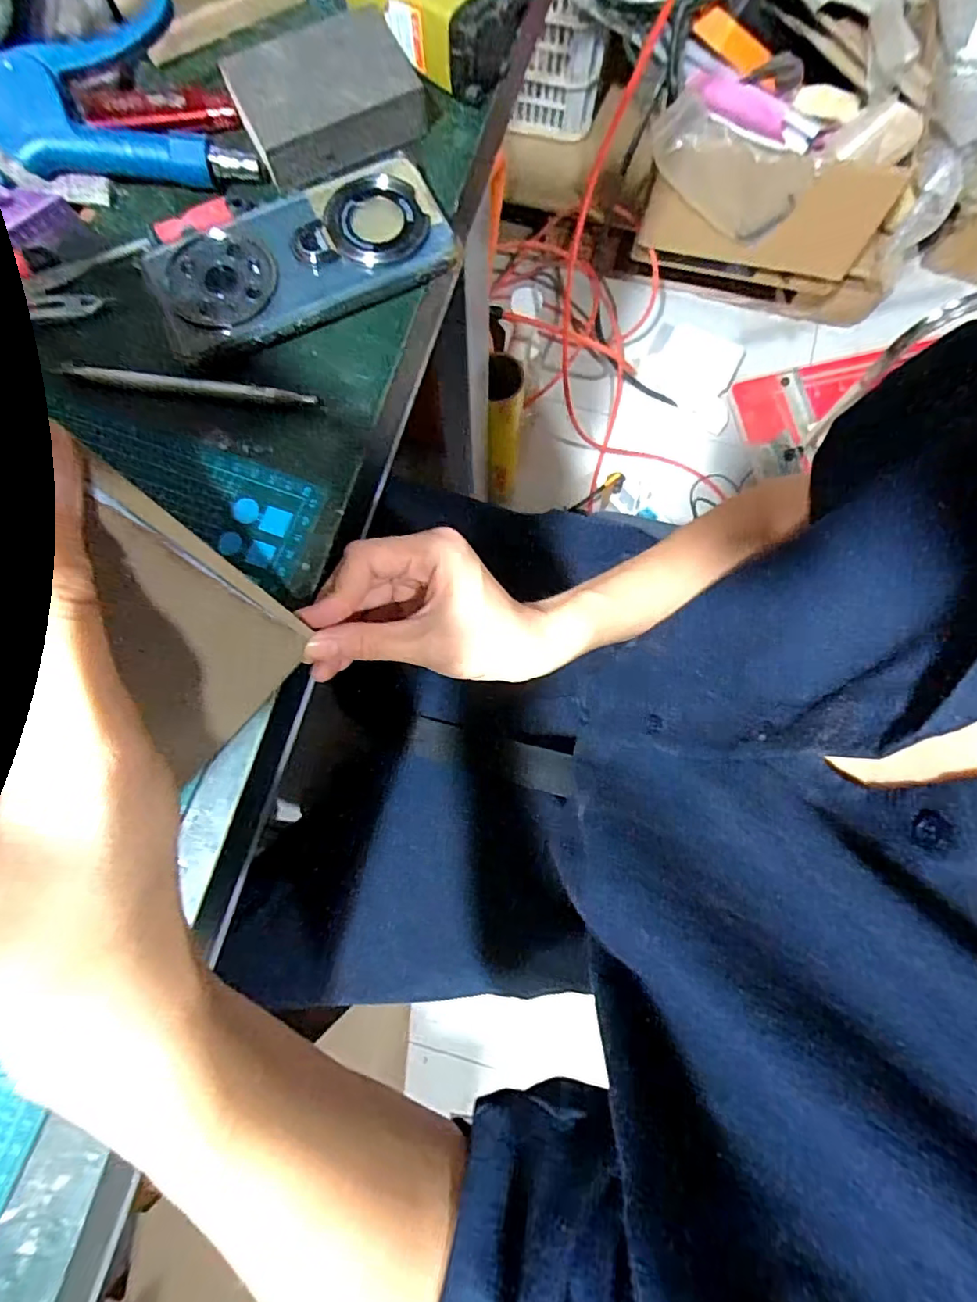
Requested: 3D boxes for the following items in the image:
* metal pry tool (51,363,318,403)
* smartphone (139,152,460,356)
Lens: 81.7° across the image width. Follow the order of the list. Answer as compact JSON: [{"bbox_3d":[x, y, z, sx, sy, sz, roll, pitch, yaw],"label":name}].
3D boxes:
[{"bbox_3d":[-0.162,-0.143,0.303,0.139,0.008,0.007,7,79,2],"label":"metal pry tool"},{"bbox_3d":[-0.103,-0.221,0.312,0.160,0.017,0.080,-25,80,-4],"label":"smartphone"}]

